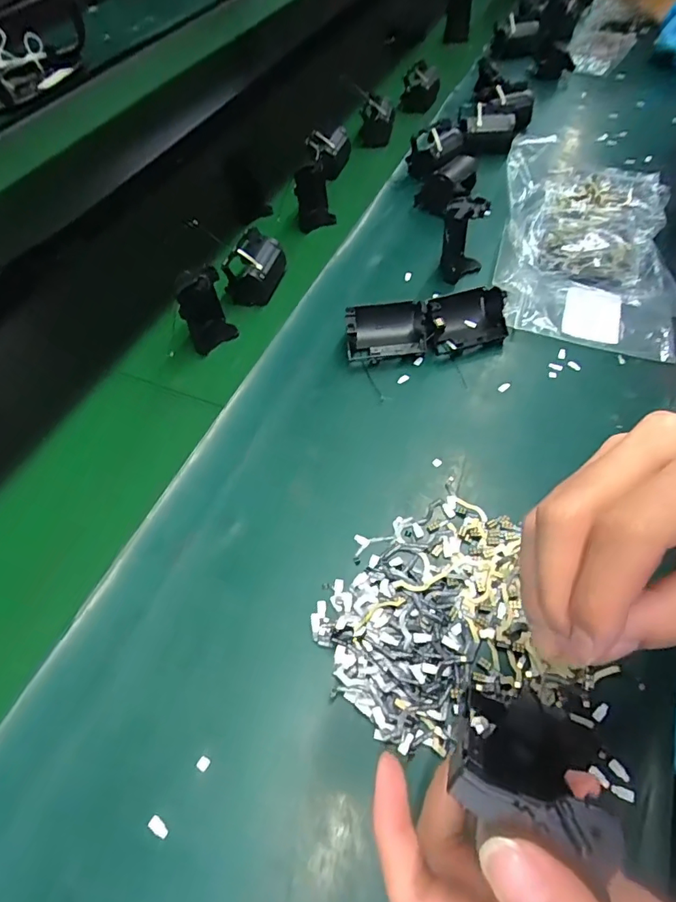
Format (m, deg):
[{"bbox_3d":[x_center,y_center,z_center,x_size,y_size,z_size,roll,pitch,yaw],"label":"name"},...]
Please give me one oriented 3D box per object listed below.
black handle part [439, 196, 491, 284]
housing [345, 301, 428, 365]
[{"bbox_3d":[0.125,-0.210,0.489,0.040,0.074,0.034,12,57,9],"label":"black handle part"},{"bbox_3d":[0.043,-0.111,0.446,0.071,0.036,0.052,-5,56,-2],"label":"housing"}]

